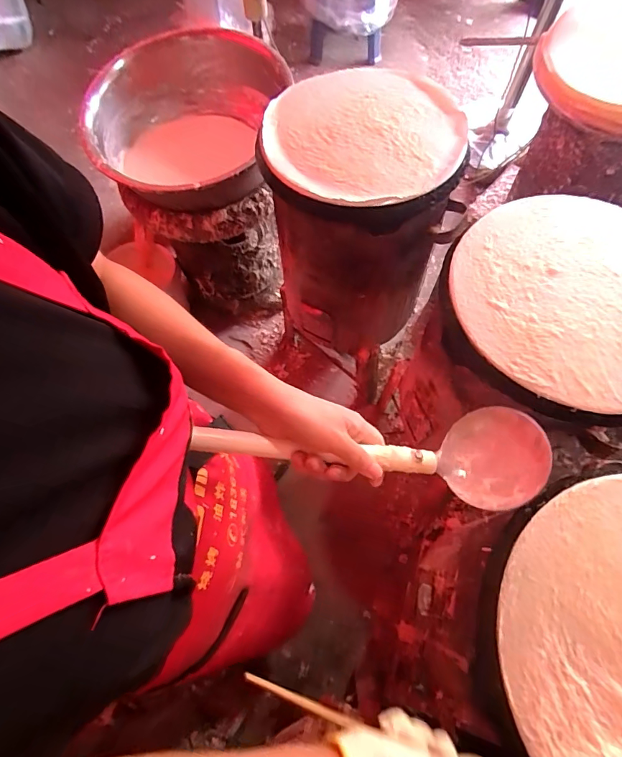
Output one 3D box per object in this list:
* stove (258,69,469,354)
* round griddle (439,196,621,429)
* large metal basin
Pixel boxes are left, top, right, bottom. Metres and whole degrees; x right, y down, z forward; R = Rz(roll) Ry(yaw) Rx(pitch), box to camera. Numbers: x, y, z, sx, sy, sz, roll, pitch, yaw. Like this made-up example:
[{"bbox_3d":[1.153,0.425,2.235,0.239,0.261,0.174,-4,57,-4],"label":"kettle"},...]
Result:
[{"bbox_3d":[0.094,-0.362,0.975,0.387,0.441,0.403,-10,65,-2],"label":"stove"},{"bbox_3d":[0.389,-0.120,0.627,0.384,0.030,0.361,-1,65,2],"label":"round griddle"},{"bbox_3d":[-0.316,-0.632,1.074,0.436,0.194,0.471,-1,65,2],"label":"large metal basin"}]

